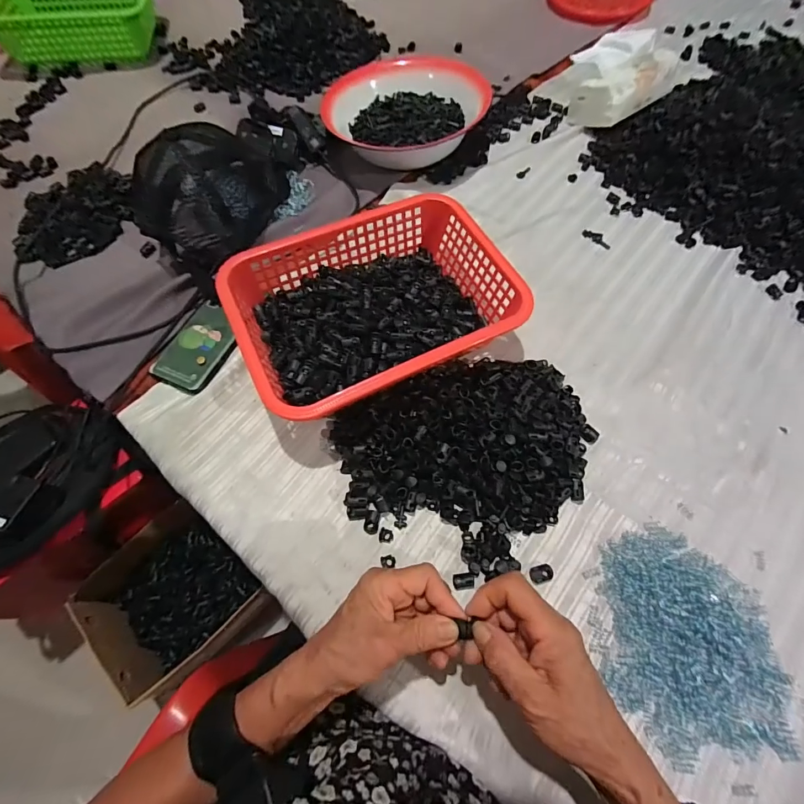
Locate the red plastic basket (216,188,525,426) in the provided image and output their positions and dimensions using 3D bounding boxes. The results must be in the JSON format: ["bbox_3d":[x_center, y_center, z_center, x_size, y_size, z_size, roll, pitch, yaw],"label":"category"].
[{"bbox_3d":[-0.031,-0.109,0.473,0.296,0.082,0.220,-25,68,-11],"label":"red plastic basket"}]

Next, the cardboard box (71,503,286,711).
[{"bbox_3d":[-0.415,0.370,0.726,0.254,0.122,0.208,40,71,17],"label":"cardboard box"}]

